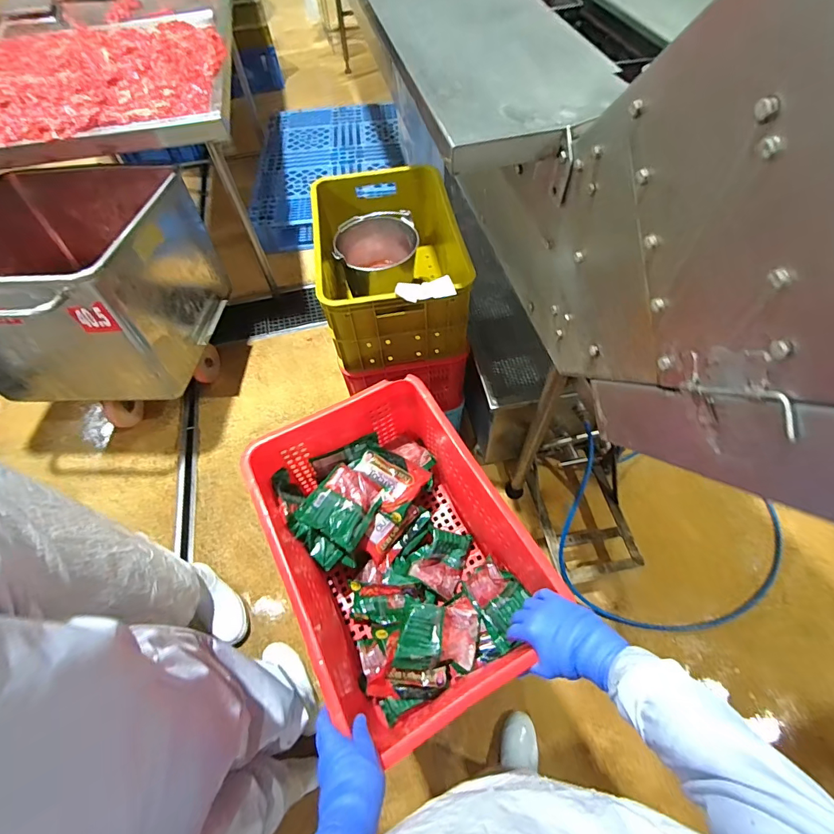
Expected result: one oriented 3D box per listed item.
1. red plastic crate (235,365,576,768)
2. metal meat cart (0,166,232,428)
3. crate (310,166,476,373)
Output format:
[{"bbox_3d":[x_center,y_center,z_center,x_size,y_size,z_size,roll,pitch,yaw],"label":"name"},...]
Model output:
[{"bbox_3d":[-0.046,0.224,0.764,0.346,0.259,0.518,-26,65,-15],"label":"red plastic crate"},{"bbox_3d":[-1.061,-0.428,1.428,0.626,0.590,0.761,3,61,0],"label":"metal meat cart"},{"bbox_3d":[-0.082,-0.422,1.151,0.351,0.253,0.526,-8,62,-6],"label":"crate"}]

